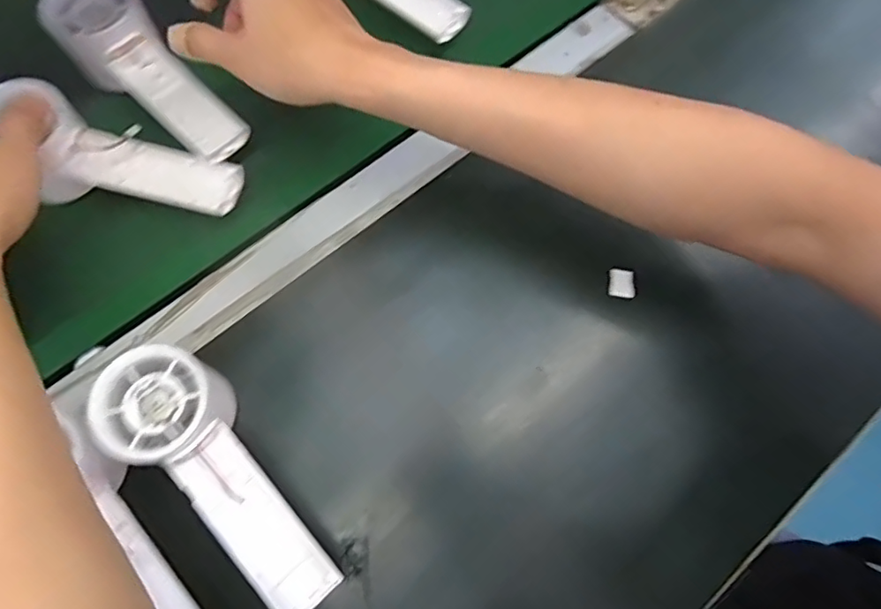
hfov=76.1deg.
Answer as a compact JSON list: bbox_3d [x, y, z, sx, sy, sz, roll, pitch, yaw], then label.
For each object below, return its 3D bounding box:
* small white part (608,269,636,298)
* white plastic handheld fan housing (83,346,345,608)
[{"bbox_3d":[0.120,-0.014,0.373,0.016,0.006,0.020,3,72,-1],"label":"small white part"},{"bbox_3d":[-0.117,0.094,0.306,0.054,0.050,0.159,-39,91,-14],"label":"white plastic handheld fan housing"}]

